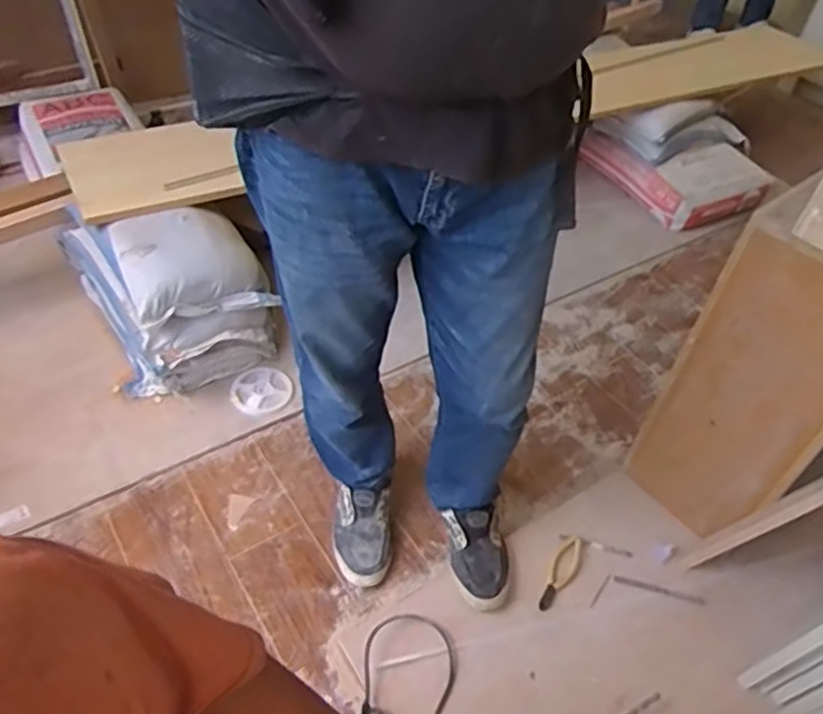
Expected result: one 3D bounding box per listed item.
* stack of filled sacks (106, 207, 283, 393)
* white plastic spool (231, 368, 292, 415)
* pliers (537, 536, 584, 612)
[{"bbox_3d":[-0.456,-0.126,1.439,0.274,0.247,0.285,-18,50,-22],"label":"stack of filled sacks"},{"bbox_3d":[-0.319,0.070,1.438,0.125,0.009,0.122,3,46,-3],"label":"white plastic spool"},{"bbox_3d":[0.262,0.377,1.181,0.047,0.010,0.158,27,49,19],"label":"pliers"}]

